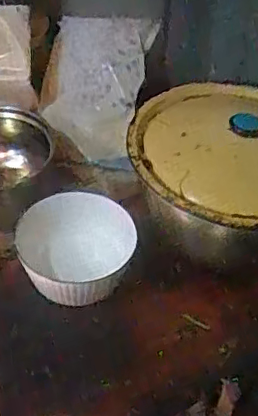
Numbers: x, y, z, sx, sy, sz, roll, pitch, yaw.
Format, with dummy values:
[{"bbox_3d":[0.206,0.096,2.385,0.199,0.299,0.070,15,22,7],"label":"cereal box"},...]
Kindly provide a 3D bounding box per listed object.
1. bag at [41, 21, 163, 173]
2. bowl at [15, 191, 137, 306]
[{"bbox_3d":[-0.053,-0.183,0.860,0.158,0.139,0.187,9,44,5],"label":"bag"},{"bbox_3d":[-0.068,0.061,0.708,0.135,0.086,0.141,2,44,-2],"label":"bowl"}]

